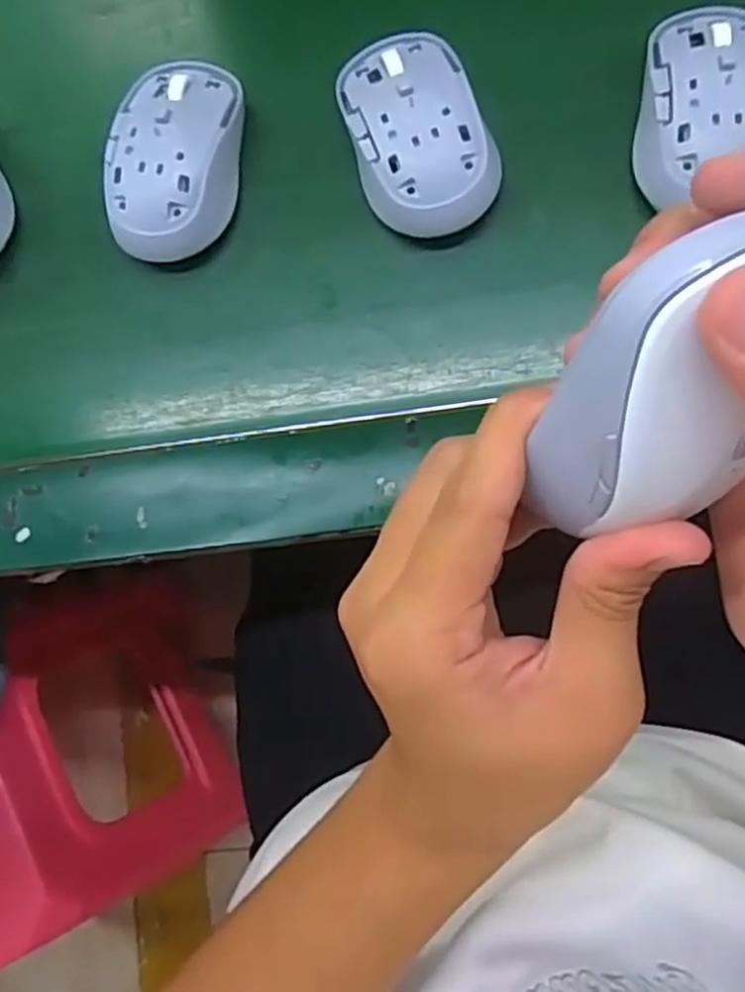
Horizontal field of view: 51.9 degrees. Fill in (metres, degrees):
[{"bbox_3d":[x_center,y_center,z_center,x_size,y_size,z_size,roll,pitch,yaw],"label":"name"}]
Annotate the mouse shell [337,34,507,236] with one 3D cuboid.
[{"bbox_3d":[0.020,-0.170,0.359,0.060,0.033,0.098,-22,81,4],"label":"mouse shell"}]

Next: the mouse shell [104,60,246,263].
[{"bbox_3d":[-0.098,-0.166,0.379,0.062,0.036,0.100,5,84,7],"label":"mouse shell"}]

